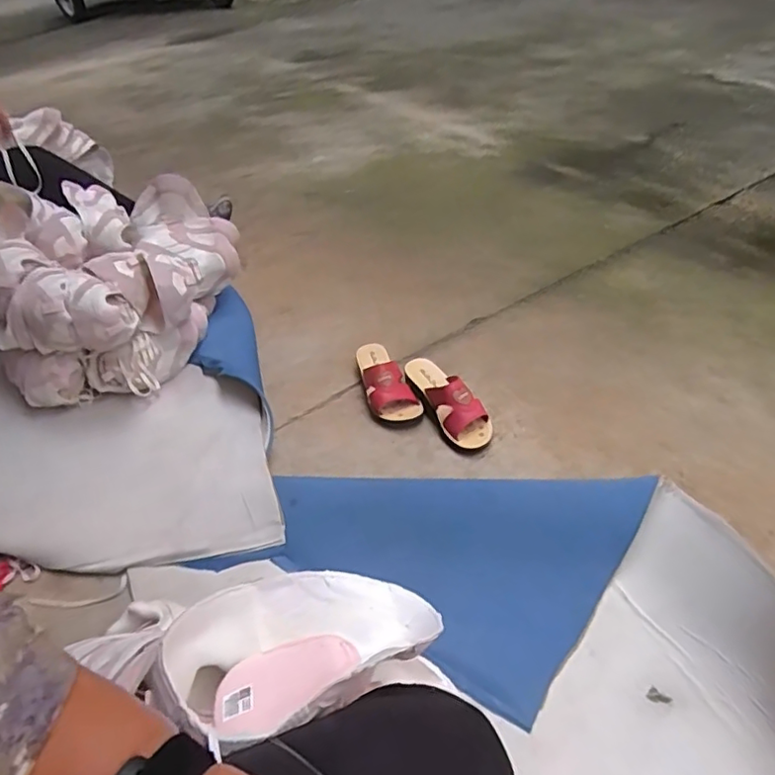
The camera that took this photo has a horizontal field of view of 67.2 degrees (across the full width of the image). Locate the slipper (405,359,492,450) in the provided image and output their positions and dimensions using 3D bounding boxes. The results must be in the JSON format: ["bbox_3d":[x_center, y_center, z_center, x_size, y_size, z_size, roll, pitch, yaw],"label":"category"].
[{"bbox_3d":[0.111,0.017,1.064,0.082,0.082,0.213,-20,45,-13],"label":"slipper"}]

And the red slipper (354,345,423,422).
[{"bbox_3d":[-0.009,-0.019,1.126,0.086,0.073,0.211,-17,44,-10],"label":"red slipper"}]

